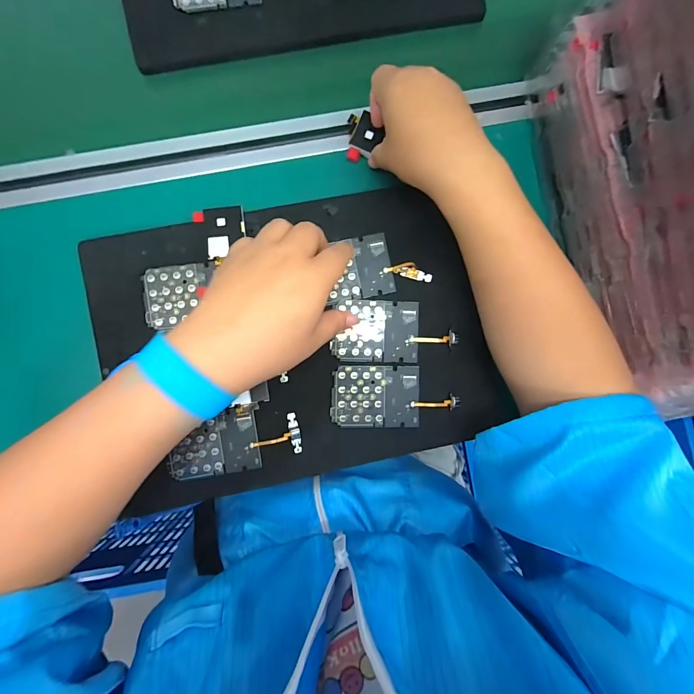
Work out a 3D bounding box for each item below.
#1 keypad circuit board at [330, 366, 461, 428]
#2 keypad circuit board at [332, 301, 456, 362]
[{"bbox_3d":[0.044,0.045,0.317,0.113,0.004,0.055,0,85,-3],"label":"keypad circuit board"},{"bbox_3d":[0.044,-0.014,0.319,0.112,0.006,0.056,2,85,-3],"label":"keypad circuit board"}]

